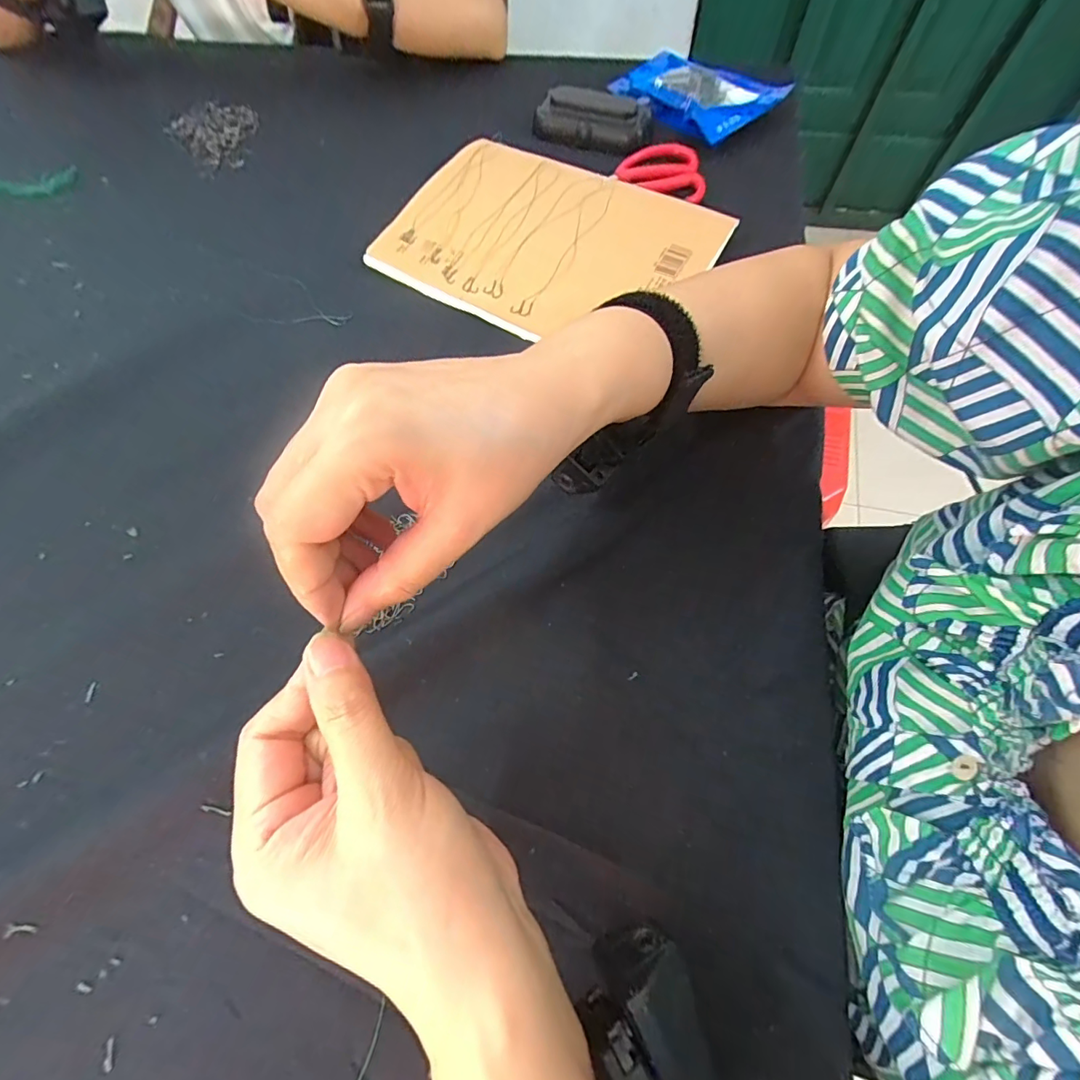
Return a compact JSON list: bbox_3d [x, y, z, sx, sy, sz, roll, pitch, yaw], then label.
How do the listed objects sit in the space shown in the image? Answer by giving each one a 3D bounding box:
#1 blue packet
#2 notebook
[{"bbox_3d":[0.153,-0.442,0.470,0.159,0.020,0.088,39,74,16],"label":"blue packet"},{"bbox_3d":[0.006,-0.255,0.404,0.261,0.009,0.187,25,71,12],"label":"notebook"}]

